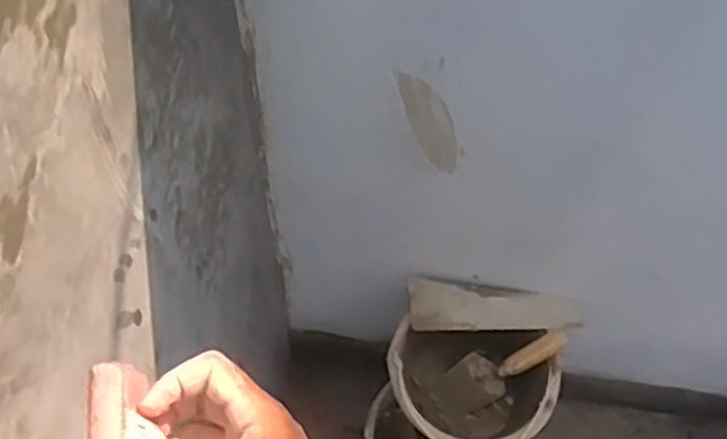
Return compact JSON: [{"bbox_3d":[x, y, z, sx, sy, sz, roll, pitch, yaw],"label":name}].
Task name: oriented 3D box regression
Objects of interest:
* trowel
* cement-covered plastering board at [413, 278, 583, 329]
[{"bbox_3d":[0.247,0.247,1.282,0.063,0.238,0.083,8,52,-47],"label":"trowel"},{"bbox_3d":[0.231,0.150,1.271,0.317,0.029,0.088,5,61,-19],"label":"cement-covered plastering board"}]

